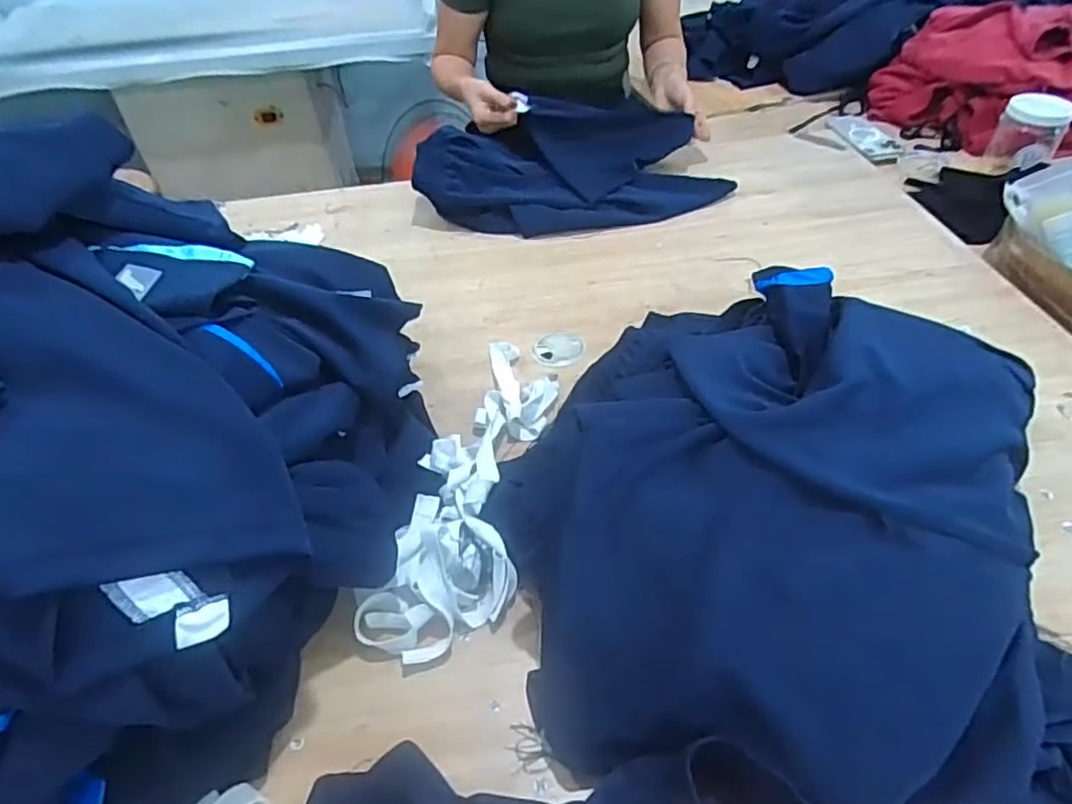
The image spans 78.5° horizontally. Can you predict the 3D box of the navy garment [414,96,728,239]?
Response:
[{"bbox_3d":[0.050,-0.370,1.028,0.457,0.109,0.190,-9,46,-5],"label":"navy garment"}]

